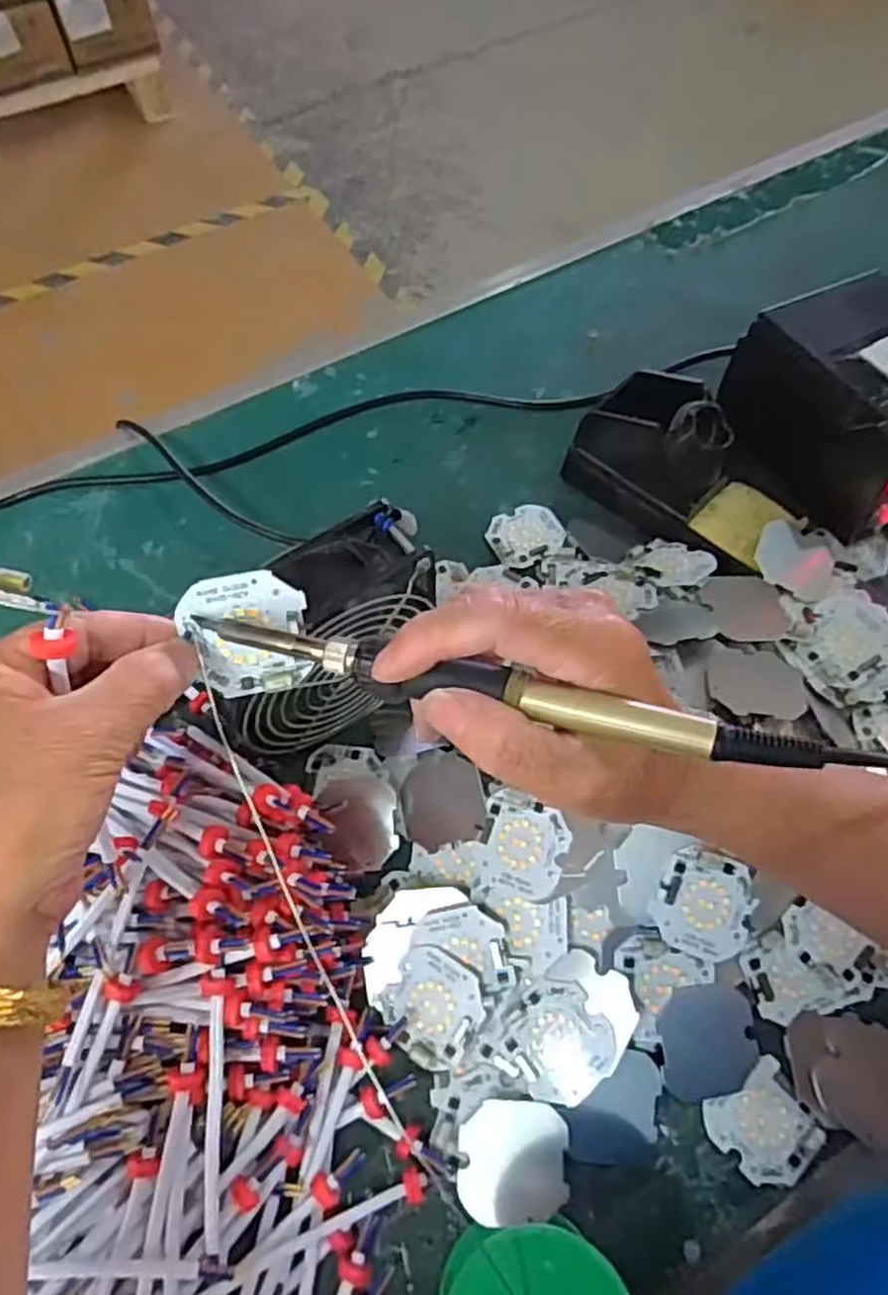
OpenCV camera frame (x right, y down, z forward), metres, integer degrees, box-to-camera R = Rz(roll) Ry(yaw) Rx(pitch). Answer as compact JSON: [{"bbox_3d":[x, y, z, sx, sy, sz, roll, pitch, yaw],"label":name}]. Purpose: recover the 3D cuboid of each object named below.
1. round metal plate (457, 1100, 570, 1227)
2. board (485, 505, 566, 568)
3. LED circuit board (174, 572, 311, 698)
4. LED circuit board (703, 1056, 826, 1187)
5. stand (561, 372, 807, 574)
[{"bbox_3d":[0.031,0.228,0.340,0.048,0.004,0.045,-8,55,16],"label":"round metal plate"},{"bbox_3d":[0.053,-0.073,0.497,0.047,0.005,0.046,-23,65,-12],"label":"board"},{"bbox_3d":[-0.072,-0.004,0.286,0.042,0.046,0.008,-14,26,-7],"label":"LED circuit board"},{"bbox_3d":[0.146,0.218,0.347,0.043,0.005,0.040,-29,67,-14],"label":"LED circuit board"},{"bbox_3d":[0.149,-0.114,0.480,0.141,0.070,0.080,30,67,14],"label":"stand"}]

